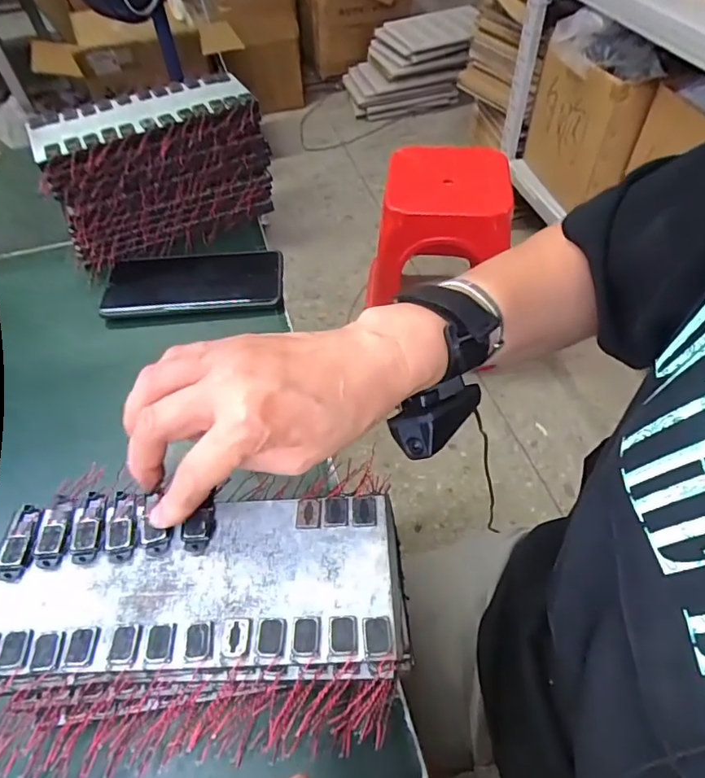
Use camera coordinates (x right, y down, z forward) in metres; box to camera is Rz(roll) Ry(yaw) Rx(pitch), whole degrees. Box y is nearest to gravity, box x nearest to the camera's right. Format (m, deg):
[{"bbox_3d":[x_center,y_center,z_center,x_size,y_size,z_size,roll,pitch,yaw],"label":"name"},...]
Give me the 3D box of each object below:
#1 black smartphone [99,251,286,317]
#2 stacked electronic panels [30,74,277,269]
[{"bbox_3d":[-0.147,-0.103,0.478,0.160,0.009,0.076,-7,53,-1],"label":"black smartphone"},{"bbox_3d":[-0.184,-0.210,0.500,0.200,0.112,0.097,-25,56,-15],"label":"stacked electronic panels"}]

